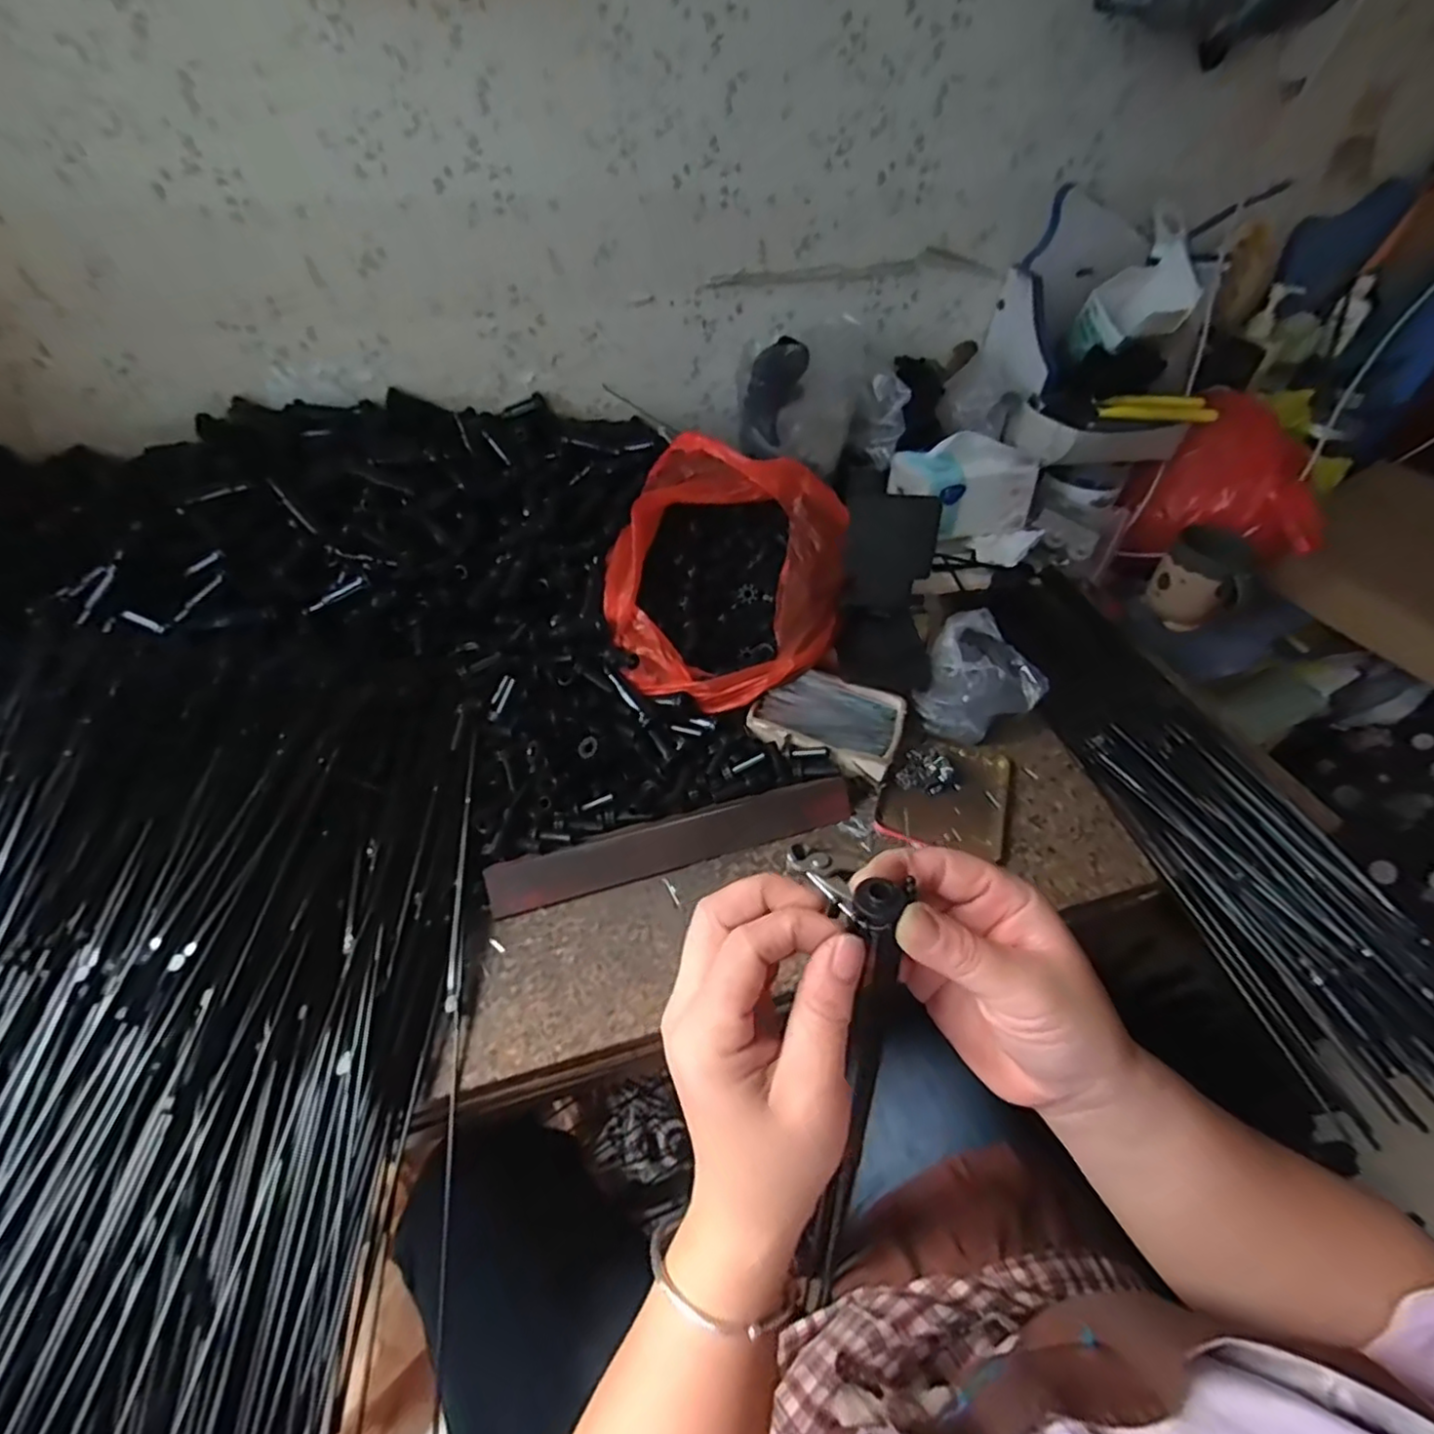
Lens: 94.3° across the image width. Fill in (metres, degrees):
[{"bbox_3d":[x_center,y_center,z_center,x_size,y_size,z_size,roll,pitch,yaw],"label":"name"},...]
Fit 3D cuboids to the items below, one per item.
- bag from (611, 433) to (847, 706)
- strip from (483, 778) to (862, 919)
[{"bbox_3d":[0.006,-0.129,0.604,0.214,0.139,0.219,16,49,10],"label":"bag"},{"bbox_3d":[-0.028,0.096,0.518,0.285,0.009,0.040,-13,78,-17],"label":"strip"}]

